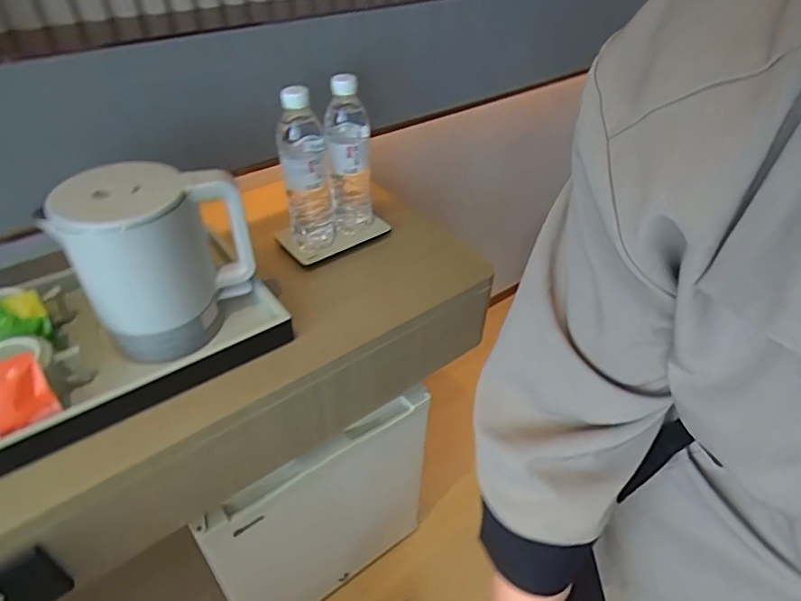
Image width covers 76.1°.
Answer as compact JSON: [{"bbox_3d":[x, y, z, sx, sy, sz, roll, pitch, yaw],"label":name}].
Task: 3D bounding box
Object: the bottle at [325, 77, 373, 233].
[{"bbox_3d":[-0.074,-0.203,0.750,0.064,0.229,0.055,-1,42,-3],"label":"bottle"}]

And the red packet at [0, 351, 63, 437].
[{"bbox_3d":[-0.382,0.094,0.490,0.077,0.070,0.010,-24,26,-30],"label":"red packet"}]

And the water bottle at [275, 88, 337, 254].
[{"bbox_3d":[-0.129,-0.173,0.711,0.066,0.237,0.054,-4,43,-6],"label":"water bottle"}]

